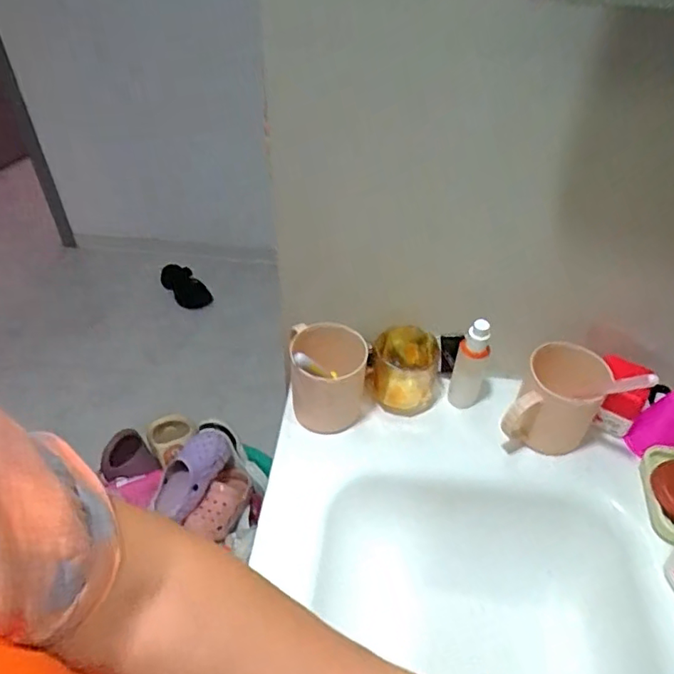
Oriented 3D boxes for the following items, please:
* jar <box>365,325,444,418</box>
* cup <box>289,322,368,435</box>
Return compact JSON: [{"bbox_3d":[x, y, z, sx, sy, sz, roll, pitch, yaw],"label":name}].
[{"bbox_3d":[0.093,0.041,0.701,0.089,0.077,0.086,1,44,-1],"label":"jar"},{"bbox_3d":[-0.010,0.044,0.669,0.094,0.121,0.103,0,44,-1],"label":"cup"}]

